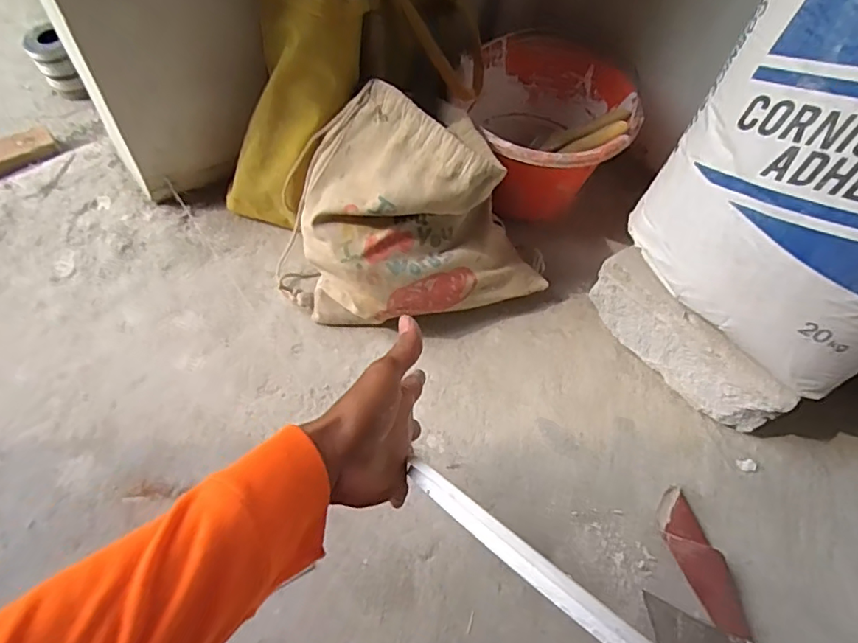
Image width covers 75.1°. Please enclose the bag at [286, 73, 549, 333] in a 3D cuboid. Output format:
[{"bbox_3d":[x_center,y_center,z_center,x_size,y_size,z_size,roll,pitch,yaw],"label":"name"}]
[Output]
[{"bbox_3d":[-0.029,-0.126,0.671,0.309,0.218,0.199,-11,61,-11],"label":"bag"}]

